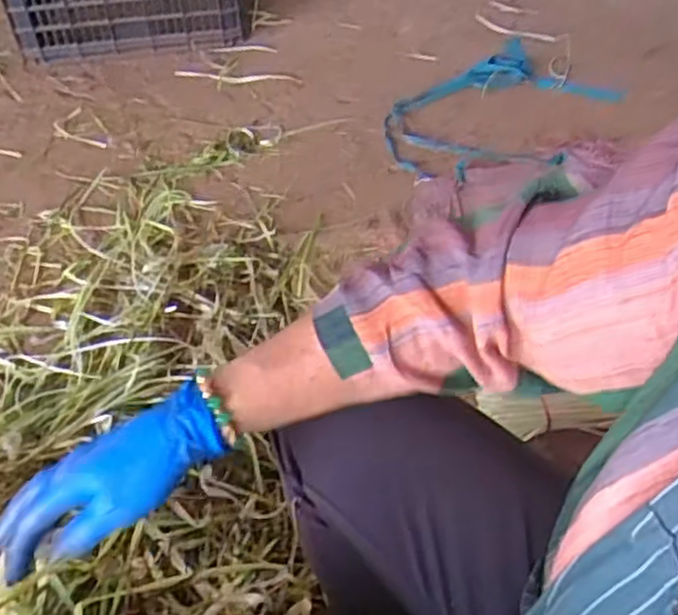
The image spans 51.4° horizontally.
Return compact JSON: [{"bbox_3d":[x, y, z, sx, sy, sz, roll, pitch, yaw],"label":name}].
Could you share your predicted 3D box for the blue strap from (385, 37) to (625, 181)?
[{"bbox_3d":[0.322,-0.394,1.426,0.521,0.040,0.347,-34,61,-28],"label":"blue strap"}]

